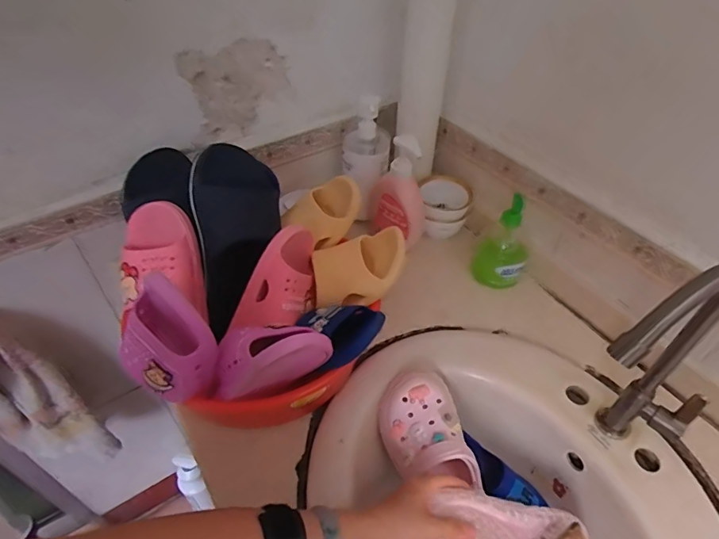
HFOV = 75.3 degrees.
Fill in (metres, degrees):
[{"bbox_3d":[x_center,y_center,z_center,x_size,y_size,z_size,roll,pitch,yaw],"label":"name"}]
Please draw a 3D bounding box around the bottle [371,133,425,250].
[{"bbox_3d":[0.067,-0.136,0.780,0.059,0.184,0.101,-29,53,-26],"label":"bottle"}]

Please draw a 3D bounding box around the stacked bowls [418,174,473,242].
[{"bbox_3d":[0.151,-0.117,0.848,0.102,0.073,0.093,0,46,0],"label":"stacked bowls"}]

